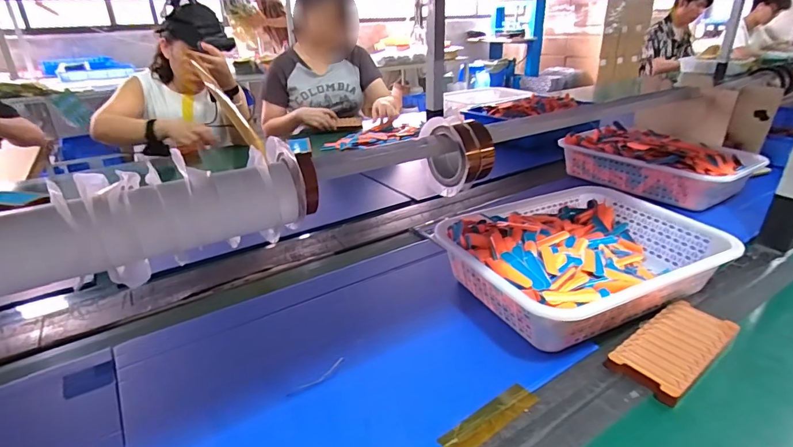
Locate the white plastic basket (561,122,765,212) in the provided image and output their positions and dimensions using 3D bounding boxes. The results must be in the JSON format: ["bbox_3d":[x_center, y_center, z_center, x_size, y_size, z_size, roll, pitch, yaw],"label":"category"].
[{"bbox_3d":[0.566,-0.135,0.964,0.226,0.088,0.335,-19,31,-32],"label":"white plastic basket"}]

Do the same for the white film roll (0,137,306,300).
[{"bbox_3d":[-0.293,-0.001,0.488,0.400,0.110,0.100,-16,29,-27],"label":"white film roll"}]

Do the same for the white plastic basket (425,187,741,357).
[{"bbox_3d":[0.255,0.044,0.633,0.352,0.091,0.262,-13,28,-23],"label":"white plastic basket"}]

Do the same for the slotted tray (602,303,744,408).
[{"bbox_3d":[0.322,0.142,0.505,0.166,0.016,0.075,-19,30,-32],"label":"slotted tray"}]

